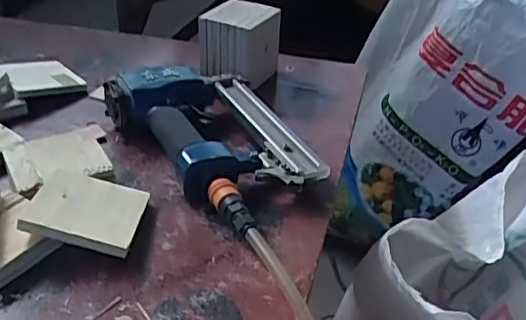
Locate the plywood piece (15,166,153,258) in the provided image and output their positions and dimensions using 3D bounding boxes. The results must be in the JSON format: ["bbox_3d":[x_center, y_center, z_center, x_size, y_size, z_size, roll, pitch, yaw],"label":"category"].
[{"bbox_3d":[-0.153,0.043,0.511,0.091,0.014,0.089,16,28,-7],"label":"plywood piece"}]

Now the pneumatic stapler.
[{"bbox_3d":[-0.044,-0.031,0.624,0.159,0.077,0.237,-22,39,-34],"label":"pneumatic stapler"}]

